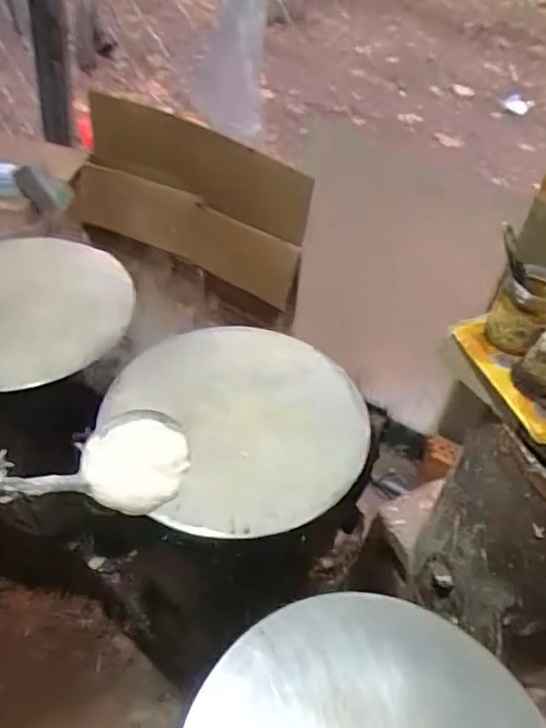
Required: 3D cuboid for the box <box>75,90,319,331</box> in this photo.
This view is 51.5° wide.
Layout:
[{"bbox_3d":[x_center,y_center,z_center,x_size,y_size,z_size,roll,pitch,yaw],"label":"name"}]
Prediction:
[{"bbox_3d":[-0.265,-0.503,1.821,0.869,0.482,0.249,22,48,15],"label":"box"}]

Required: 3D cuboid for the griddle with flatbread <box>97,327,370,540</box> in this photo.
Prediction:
[{"bbox_3d":[-0.040,0.074,0.833,0.339,0.022,0.363,1,47,-1],"label":"griddle with flatbread"}]

